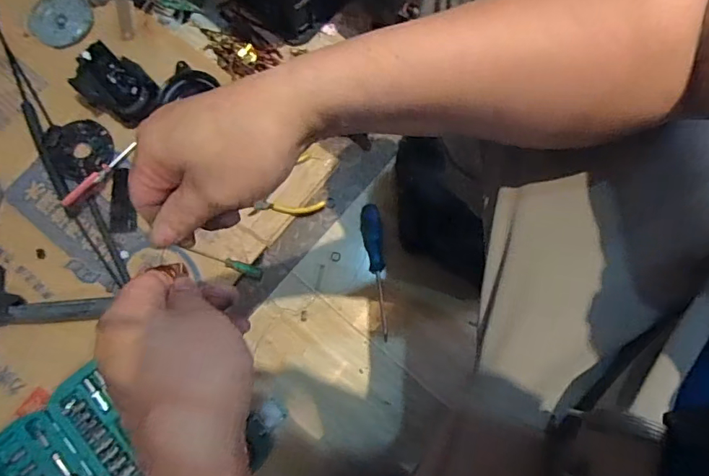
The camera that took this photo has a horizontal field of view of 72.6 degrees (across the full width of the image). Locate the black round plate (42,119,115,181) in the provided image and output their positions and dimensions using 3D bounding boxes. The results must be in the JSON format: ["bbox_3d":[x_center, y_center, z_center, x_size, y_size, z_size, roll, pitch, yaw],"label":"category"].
[{"bbox_3d":[-0.412,-0.140,0.727,0.085,0.010,0.097,-34,80,-8],"label":"black round plate"}]

